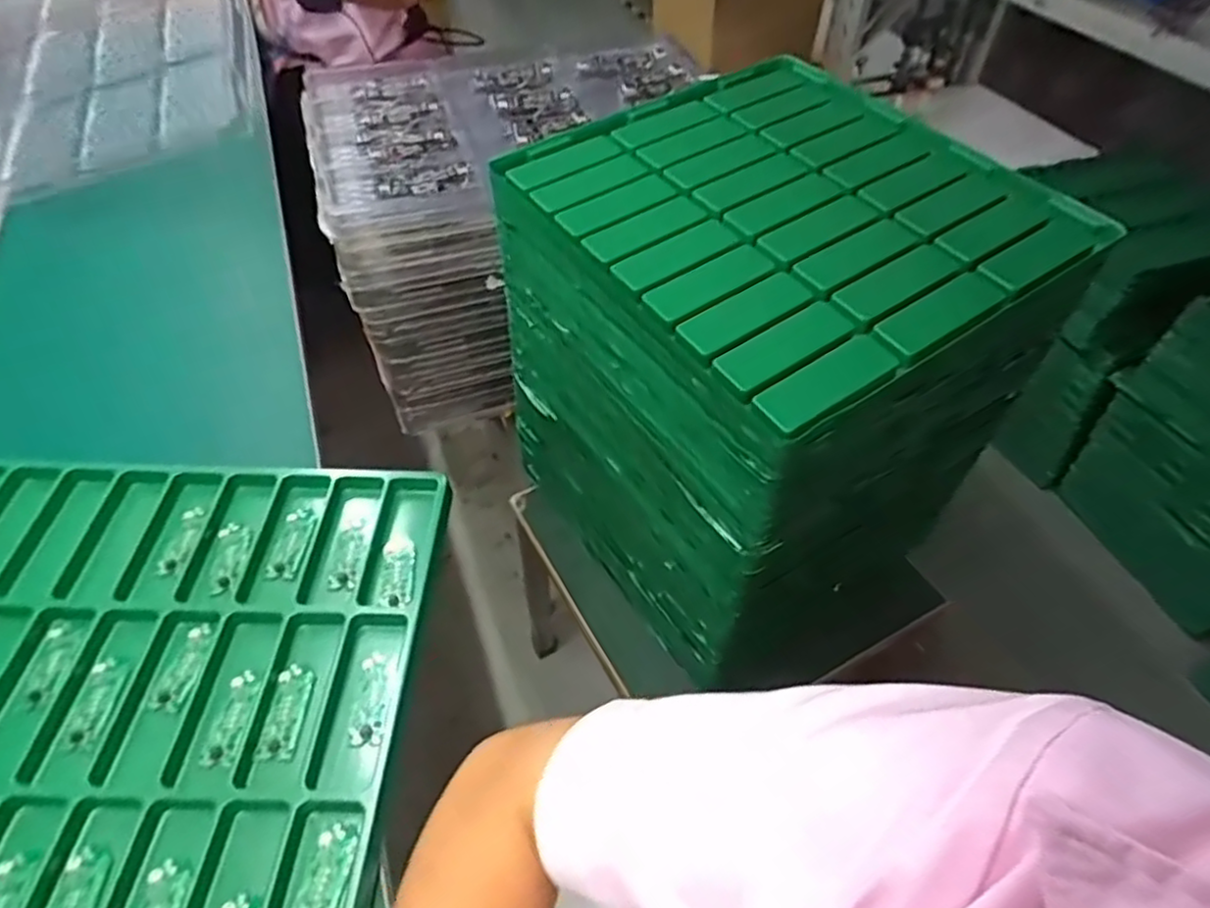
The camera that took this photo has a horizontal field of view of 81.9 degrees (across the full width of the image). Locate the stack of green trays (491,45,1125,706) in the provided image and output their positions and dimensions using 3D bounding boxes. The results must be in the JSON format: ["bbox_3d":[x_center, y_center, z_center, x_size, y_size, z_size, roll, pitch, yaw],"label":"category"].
[{"bbox_3d":[0.165,-0.103,0.746,0.420,0.382,0.404,-28,55,-23],"label":"stack of green trays"}]

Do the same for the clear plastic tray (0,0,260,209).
[{"bbox_3d":[-0.686,-0.540,0.934,0.409,0.029,0.572,-21,62,-2],"label":"clear plastic tray"}]

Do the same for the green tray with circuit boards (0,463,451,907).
[{"bbox_3d":[-0.321,0.156,0.434,0.389,0.023,0.361,0,50,1],"label":"green tray with circuit boards"}]

